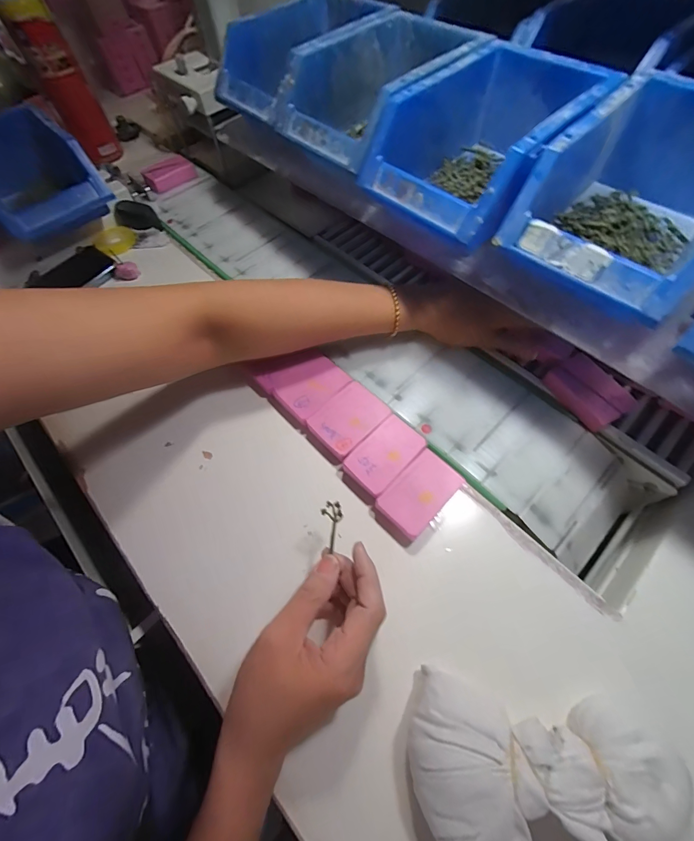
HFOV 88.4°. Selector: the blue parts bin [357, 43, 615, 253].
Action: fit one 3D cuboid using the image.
[{"bbox_3d":[0.110,-0.233,0.304,0.136,0.074,0.182,39,71,20],"label":"blue parts bin"}]

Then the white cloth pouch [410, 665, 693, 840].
[{"bbox_3d":[0.118,0.217,0.217,0.154,0.046,0.086,6,63,6],"label":"white cloth pouch"}]

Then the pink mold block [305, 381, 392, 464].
[{"bbox_3d":[0.001,0.001,0.347,0.053,0.015,0.071,40,71,21],"label":"pink mold block"}]

